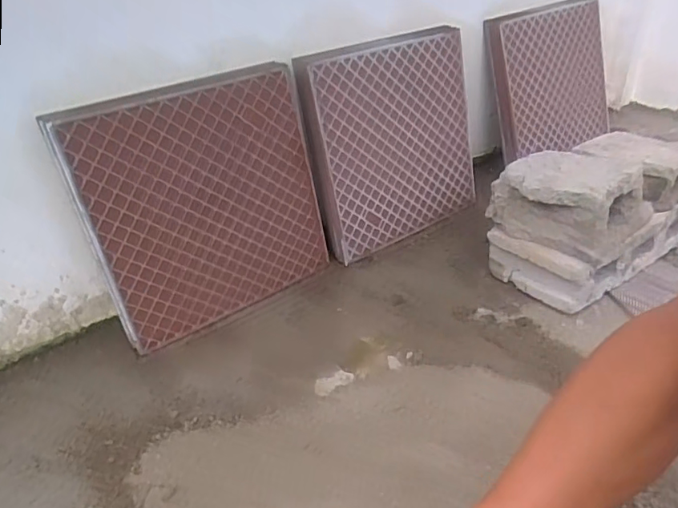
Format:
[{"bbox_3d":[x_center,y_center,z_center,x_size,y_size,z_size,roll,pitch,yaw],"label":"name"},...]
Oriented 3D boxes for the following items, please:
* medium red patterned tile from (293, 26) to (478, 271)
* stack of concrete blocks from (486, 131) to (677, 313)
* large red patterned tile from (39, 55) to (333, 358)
[{"bbox_3d":[0.108,-0.206,0.974,0.344,0.366,0.025,-23,28,-23],"label":"medium red patterned tile"},{"bbox_3d":[0.461,-0.077,0.920,0.364,0.216,0.187,-23,41,-26],"label":"stack of concrete blocks"},{"bbox_3d":[-0.208,-0.077,0.839,0.369,0.379,0.021,-24,27,-25],"label":"large red patterned tile"}]

